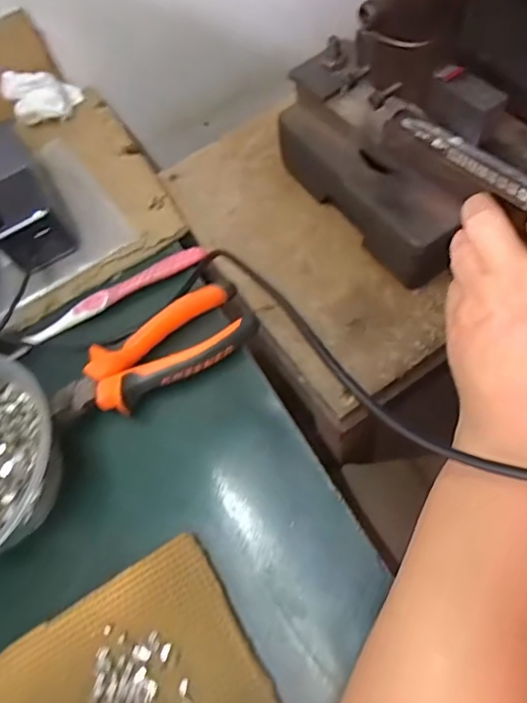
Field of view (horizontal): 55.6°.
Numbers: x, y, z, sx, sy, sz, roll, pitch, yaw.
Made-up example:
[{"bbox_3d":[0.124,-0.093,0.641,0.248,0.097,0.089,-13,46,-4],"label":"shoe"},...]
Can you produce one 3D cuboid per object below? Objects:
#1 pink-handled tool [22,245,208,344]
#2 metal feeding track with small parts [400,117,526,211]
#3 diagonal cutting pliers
[{"bbox_3d":[-0.114,-0.045,0.392,0.152,0.014,0.015,-30,63,-5],"label":"pink-handled tool"},{"bbox_3d":[0.133,-0.108,0.297,0.016,0.004,0.125,-48,66,4],"label":"metal feeding track with small parts"},{"bbox_3d":[-0.076,0.005,0.352,0.147,0.025,0.052,-32,63,-6],"label":"diagonal cutting pliers"}]

